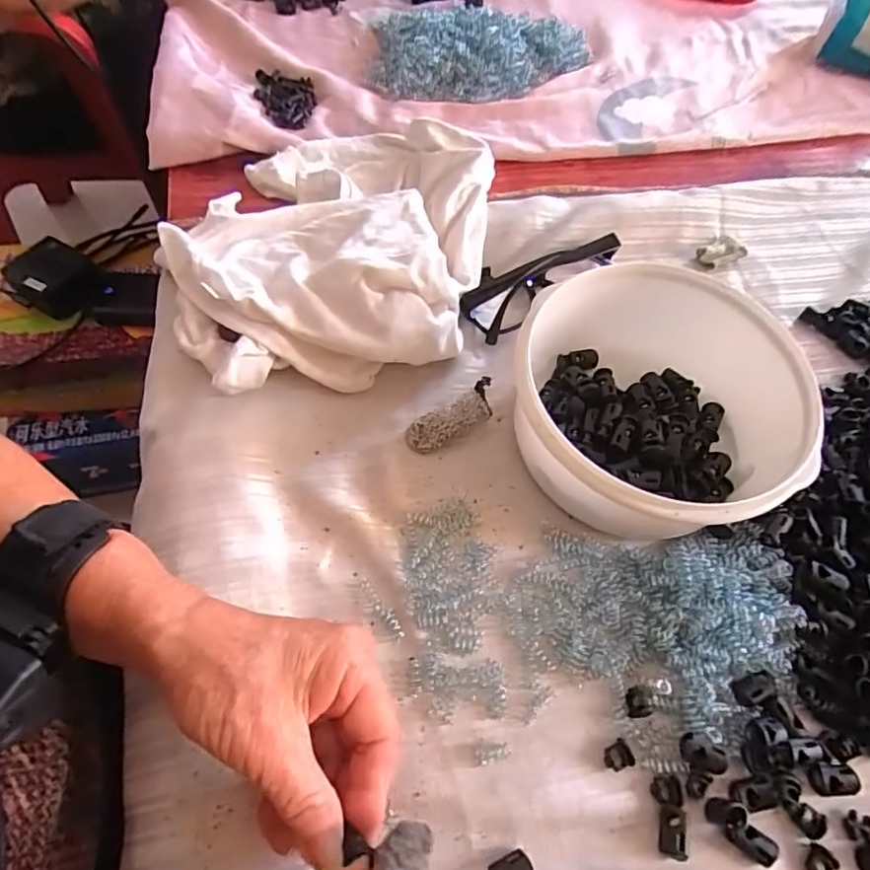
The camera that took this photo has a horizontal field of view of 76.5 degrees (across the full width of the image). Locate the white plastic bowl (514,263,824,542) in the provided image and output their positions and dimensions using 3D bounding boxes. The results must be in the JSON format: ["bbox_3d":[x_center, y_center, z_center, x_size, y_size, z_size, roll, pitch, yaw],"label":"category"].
[{"bbox_3d":[0.123,-0.015,0.319,0.140,0.078,0.150,2,61,-3],"label":"white plastic bowl"}]

